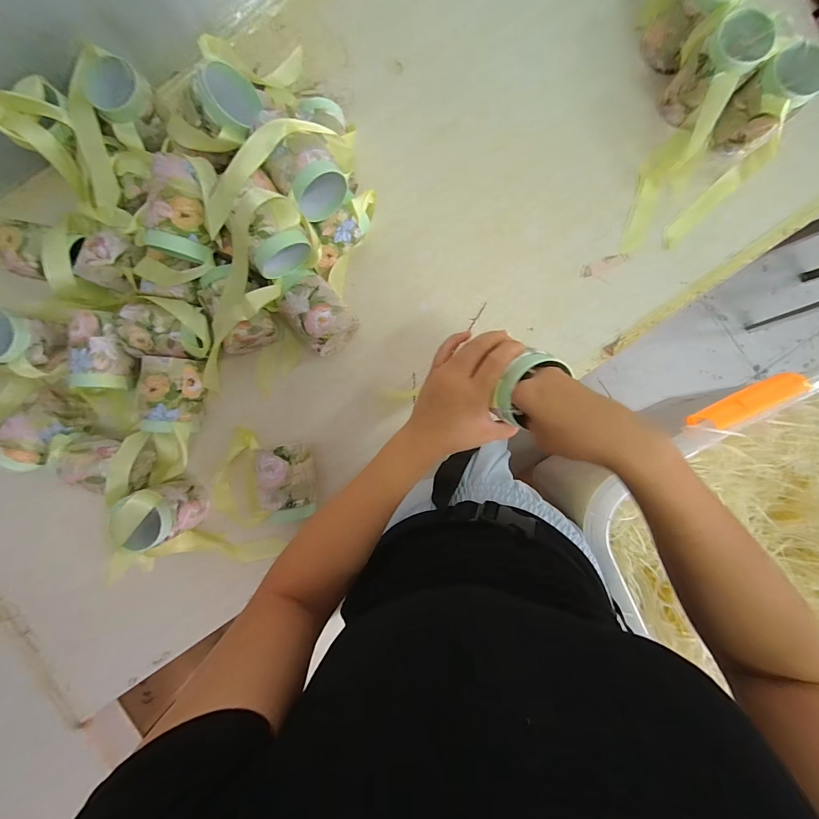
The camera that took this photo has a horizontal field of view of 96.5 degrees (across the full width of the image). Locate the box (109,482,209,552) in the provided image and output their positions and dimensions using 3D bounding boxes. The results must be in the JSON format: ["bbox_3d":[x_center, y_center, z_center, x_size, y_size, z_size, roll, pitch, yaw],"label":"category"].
[{"bbox_3d":[-0.321,0.136,0.480,0.068,0.104,0.072,-30,90,1],"label":"box"}]

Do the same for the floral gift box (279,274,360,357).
[{"bbox_3d":[-0.120,-0.127,0.487,0.073,0.060,0.094,-42,90,1],"label":"floral gift box"}]

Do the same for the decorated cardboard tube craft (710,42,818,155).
[{"bbox_3d":[0.459,-0.393,0.473,0.071,0.089,0.074,-35,90,1],"label":"decorated cardboard tube craft"}]

